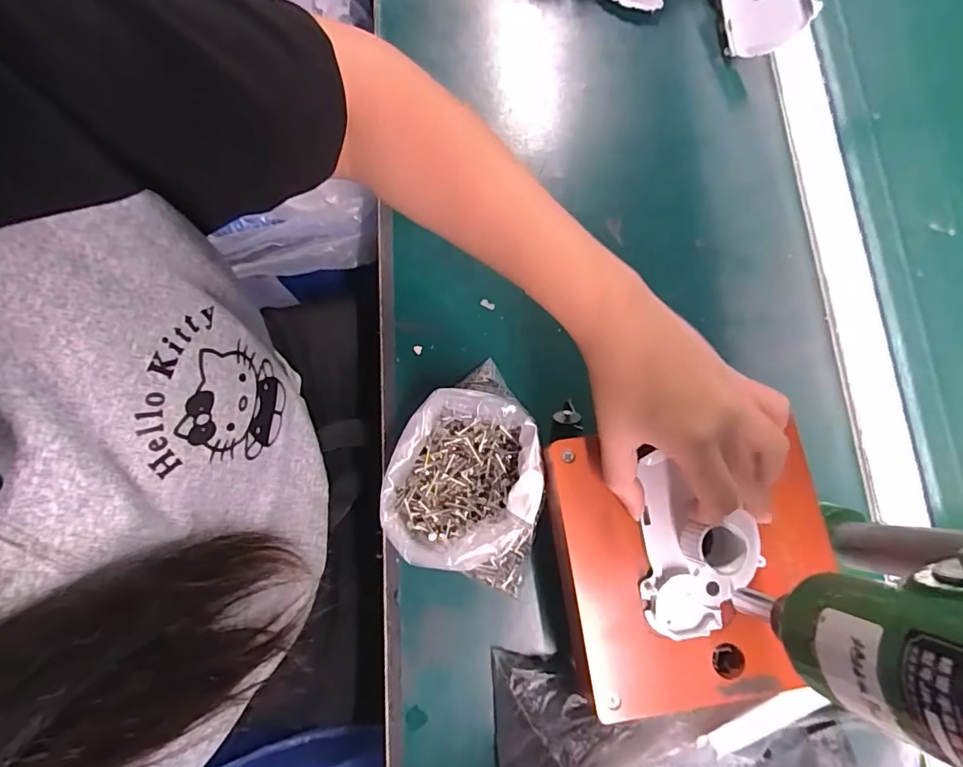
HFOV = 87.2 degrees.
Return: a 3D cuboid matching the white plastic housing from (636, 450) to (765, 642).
[{"bbox_3d":[0.117,0.089,0.275,0.054,0.024,0.093,3,77,1],"label":"white plastic housing"}]

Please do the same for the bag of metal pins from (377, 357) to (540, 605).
[{"bbox_3d":[-0.005,0.056,0.340,0.103,0.050,0.142,17,78,5],"label":"bag of metal pins"}]

